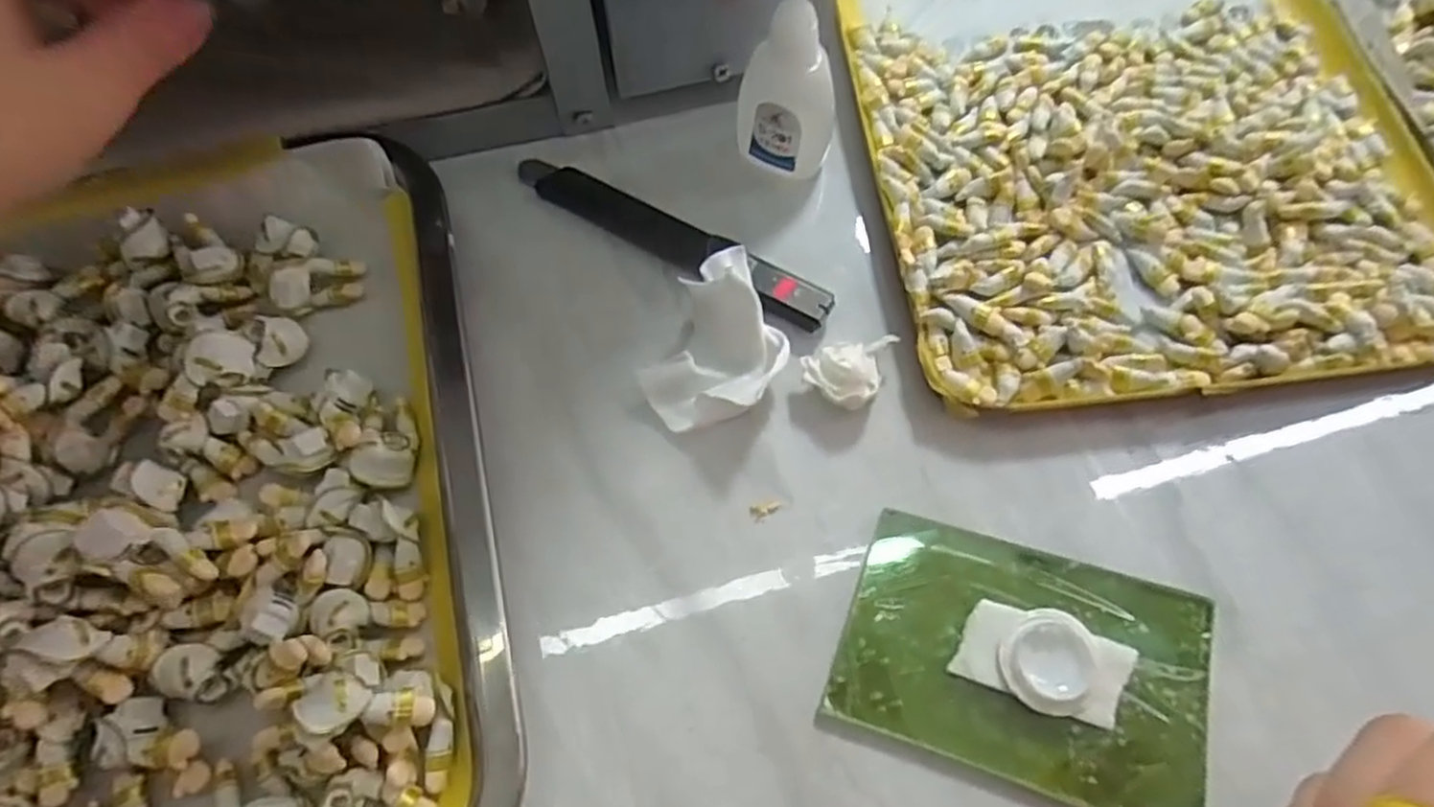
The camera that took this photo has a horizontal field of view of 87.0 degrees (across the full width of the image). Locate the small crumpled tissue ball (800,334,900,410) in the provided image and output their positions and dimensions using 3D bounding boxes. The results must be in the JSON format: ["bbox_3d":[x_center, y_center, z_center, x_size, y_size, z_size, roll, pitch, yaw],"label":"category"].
[{"bbox_3d":[0.044,-0.012,0.257,0.026,0.013,0.031,22,68,11],"label":"small crumpled tissue ball"}]

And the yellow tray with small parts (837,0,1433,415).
[{"bbox_3d":[0.157,-0.122,0.299,0.201,0.017,0.253,-7,66,-1],"label":"yellow tray with small parts"}]

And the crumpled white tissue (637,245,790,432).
[{"bbox_3d":[0.004,-0.022,0.254,0.040,0.025,0.063,25,69,12],"label":"crumpled white tissue"}]

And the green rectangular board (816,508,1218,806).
[{"bbox_3d":[0.090,0.076,0.220,0.102,0.011,0.069,18,67,10],"label":"green rectangular board"}]

